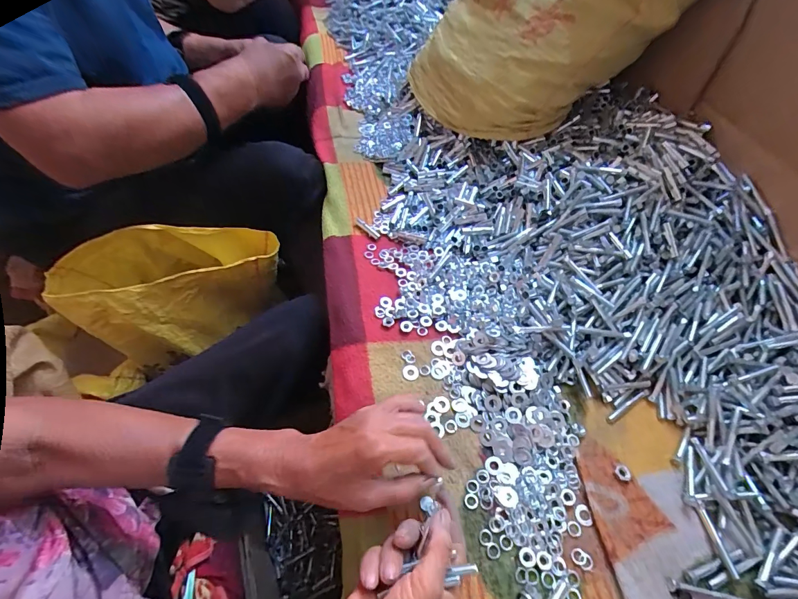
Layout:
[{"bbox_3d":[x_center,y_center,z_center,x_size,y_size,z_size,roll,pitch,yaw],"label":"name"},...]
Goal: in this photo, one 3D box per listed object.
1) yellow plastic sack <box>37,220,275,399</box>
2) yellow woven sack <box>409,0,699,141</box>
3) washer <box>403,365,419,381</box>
[{"bbox_3d":[-0.343,-0.023,0.600,0.324,0.178,0.168,-16,57,-12],"label":"yellow plastic sack"},{"bbox_3d":[0.192,-0.428,0.534,0.327,0.315,0.317,3,55,0],"label":"yellow woven sack"},{"bbox_3d":[0.013,0.079,0.421,0.017,0.004,0.017,-8,56,-7],"label":"washer"}]

